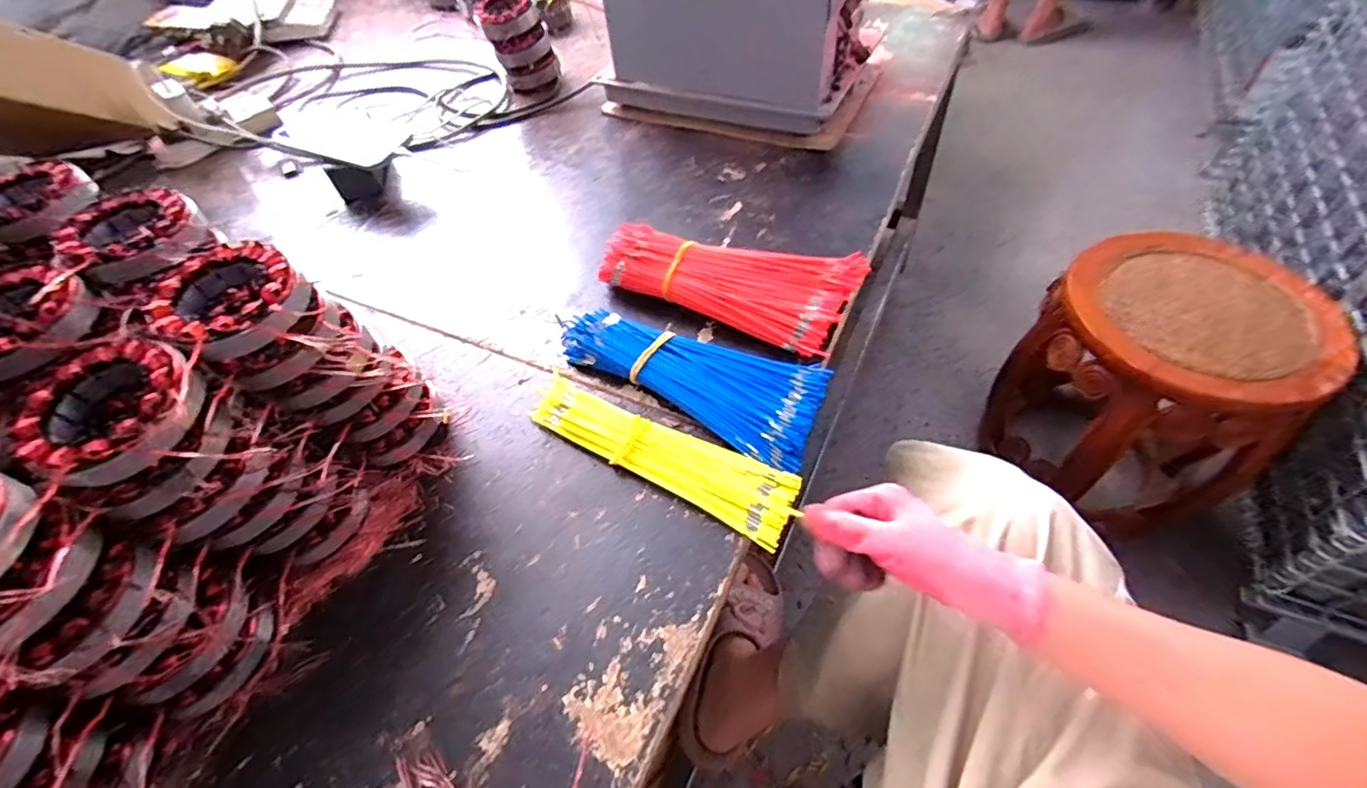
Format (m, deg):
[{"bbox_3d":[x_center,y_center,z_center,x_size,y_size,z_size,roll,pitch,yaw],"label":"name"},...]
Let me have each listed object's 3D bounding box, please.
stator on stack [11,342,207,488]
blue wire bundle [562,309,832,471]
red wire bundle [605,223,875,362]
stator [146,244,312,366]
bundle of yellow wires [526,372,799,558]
[{"bbox_3d":[-0.329,0.013,0.339,0.095,0.035,0.089,-3,52,3],"label":"stator on stack"},{"bbox_3d":[0.005,-0.020,0.520,0.239,0.034,0.089,23,58,21],"label":"blue wire bundle"},{"bbox_3d":[0.042,-0.115,0.578,0.244,0.047,0.104,23,58,21],"label":"red wire bundle"},{"bbox_3d":[-0.291,-0.060,0.379,0.082,0.026,0.094,-37,58,-22],"label":"stator"},{"bbox_3d":[-0.022,0.047,0.486,0.241,0.018,0.055,25,58,22],"label":"bundle of yellow wires"}]

